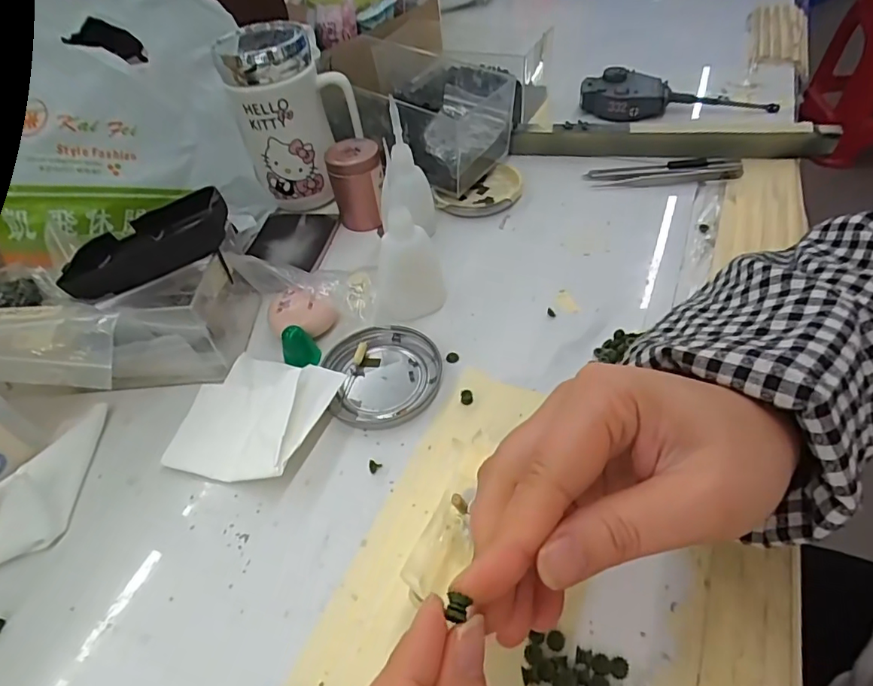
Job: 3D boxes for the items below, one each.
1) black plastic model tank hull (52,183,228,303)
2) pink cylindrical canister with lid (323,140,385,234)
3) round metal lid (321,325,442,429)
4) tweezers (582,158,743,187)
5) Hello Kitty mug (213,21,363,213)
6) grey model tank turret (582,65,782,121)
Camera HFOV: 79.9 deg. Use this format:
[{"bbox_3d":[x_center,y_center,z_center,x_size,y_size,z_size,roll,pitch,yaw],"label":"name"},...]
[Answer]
[{"bbox_3d":[-0.186,-0.064,0.340,0.119,0.023,0.054,-19,47,11],"label":"black plastic model tank hull"},{"bbox_3d":[-0.066,-0.135,0.444,0.044,0.062,0.041,-11,48,-3],"label":"pink cylindrical canister with lid"},{"bbox_3d":[-0.034,0.021,0.340,0.073,0.012,0.072,-3,48,3],"label":"round metal lid"},{"bbox_3d":[0.202,-0.151,0.463,0.131,0.009,0.032,0,48,6],"label":"tweezers"},{"bbox_3d":[-0.118,-0.190,0.451,0.099,0.136,0.072,-18,49,-10],"label":"Hello Kitty mug"},{"bbox_3d":[0.242,-0.250,0.527,0.184,0.033,0.044,8,50,13],"label":"grey model tank turret"}]

